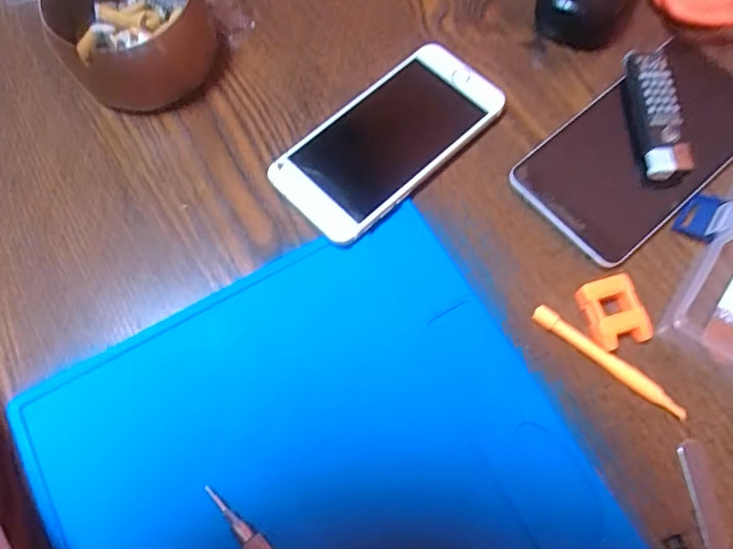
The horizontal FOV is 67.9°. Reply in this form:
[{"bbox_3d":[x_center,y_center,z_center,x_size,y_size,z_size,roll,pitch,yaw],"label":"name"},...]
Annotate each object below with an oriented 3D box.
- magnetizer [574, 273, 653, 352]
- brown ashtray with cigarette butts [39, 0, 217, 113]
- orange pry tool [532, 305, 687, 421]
[{"bbox_3d":[0.125,0.019,0.274,0.028,0.013,0.034,-17,71,-5],"label":"magnetizer"},{"bbox_3d":[-0.140,-0.149,0.325,0.090,0.041,0.094,0,70,1],"label":"brown ashtray with cigarette butts"},{"bbox_3d":[0.120,0.043,0.270,0.082,0.006,0.009,36,74,13],"label":"orange pry tool"}]

